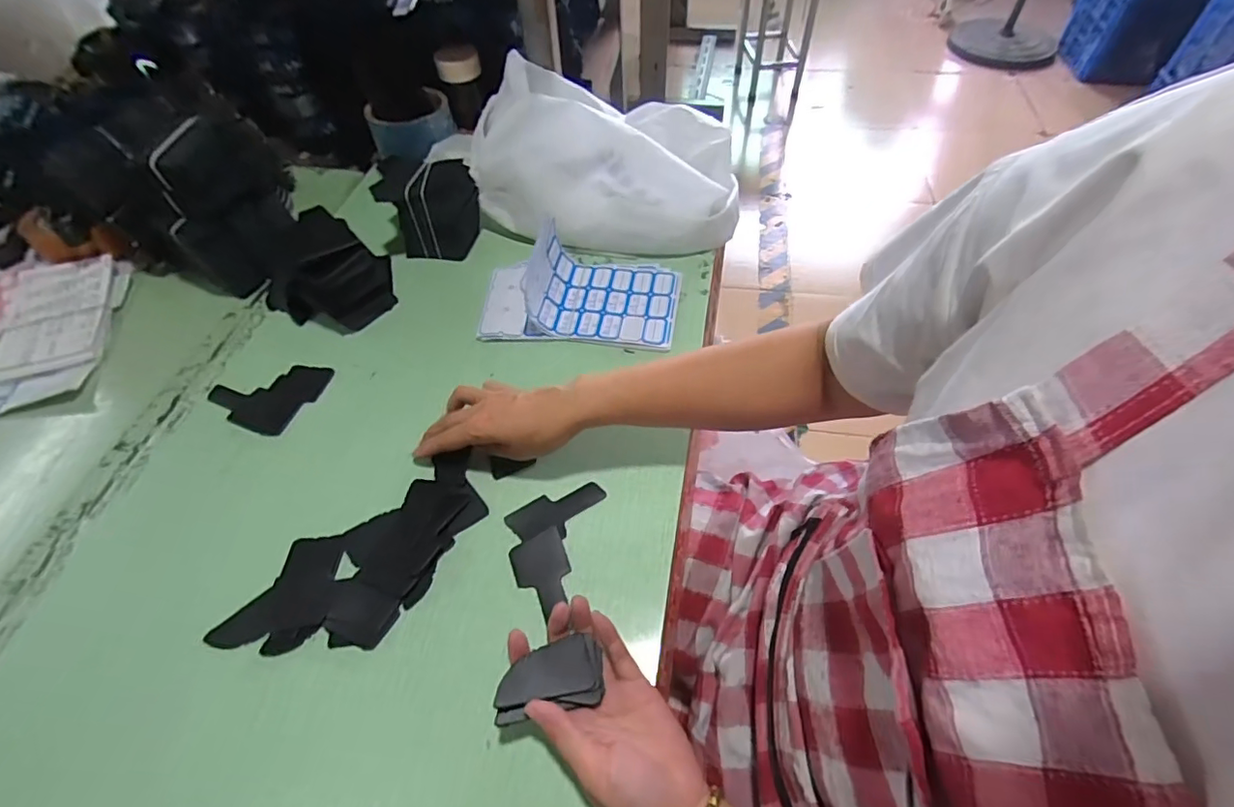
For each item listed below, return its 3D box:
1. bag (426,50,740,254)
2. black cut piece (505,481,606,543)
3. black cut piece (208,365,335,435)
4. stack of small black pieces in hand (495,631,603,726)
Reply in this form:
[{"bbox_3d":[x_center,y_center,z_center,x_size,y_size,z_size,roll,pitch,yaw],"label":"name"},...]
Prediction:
[{"bbox_3d":[-0.040,-0.320,0.705,0.381,0.135,0.211,5,55,5],"label":"bag"},{"bbox_3d":[-0.052,0.093,0.489,0.084,0.004,0.040,-29,59,-18],"label":"black cut piece"},{"bbox_3d":[-0.361,-0.010,0.569,0.111,0.004,0.086,8,55,7],"label":"black cut piece"},{"bbox_3d":[-0.046,0.189,0.378,0.074,0.010,0.041,-15,55,-18],"label":"stack of small black pieces in hand"}]

